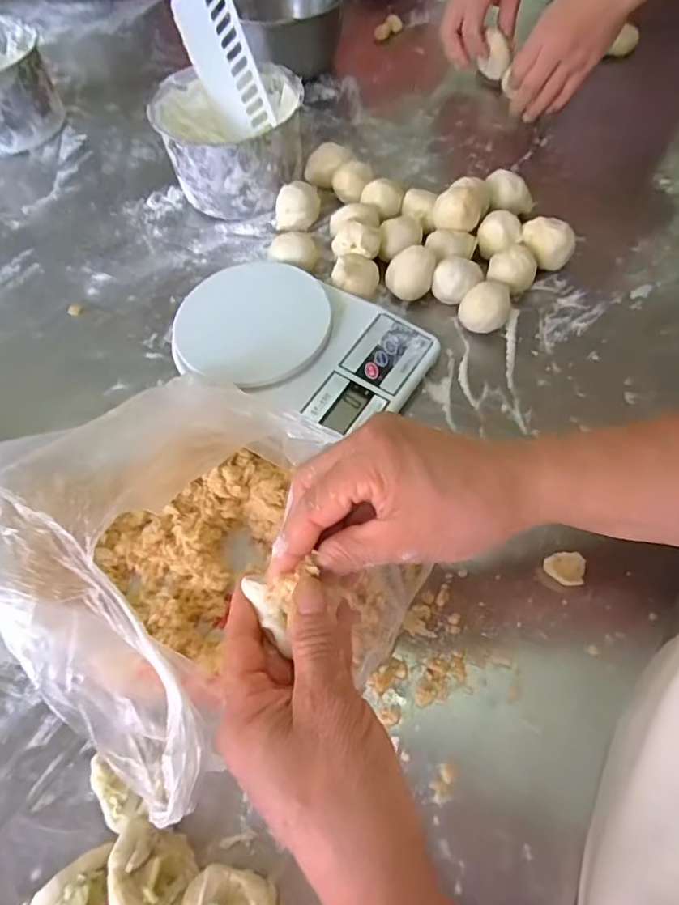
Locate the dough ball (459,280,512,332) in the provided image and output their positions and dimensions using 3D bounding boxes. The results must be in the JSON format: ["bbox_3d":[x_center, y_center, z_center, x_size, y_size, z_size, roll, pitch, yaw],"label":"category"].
[{"bbox_3d":[0.129,-0.130,0.480,0.043,0.040,0.047,-2,61,3],"label":"dough ball"}]

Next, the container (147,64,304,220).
[{"bbox_3d":[-0.110,-0.323,0.575,0.143,0.092,0.131,-6,61,1],"label":"container"}]

